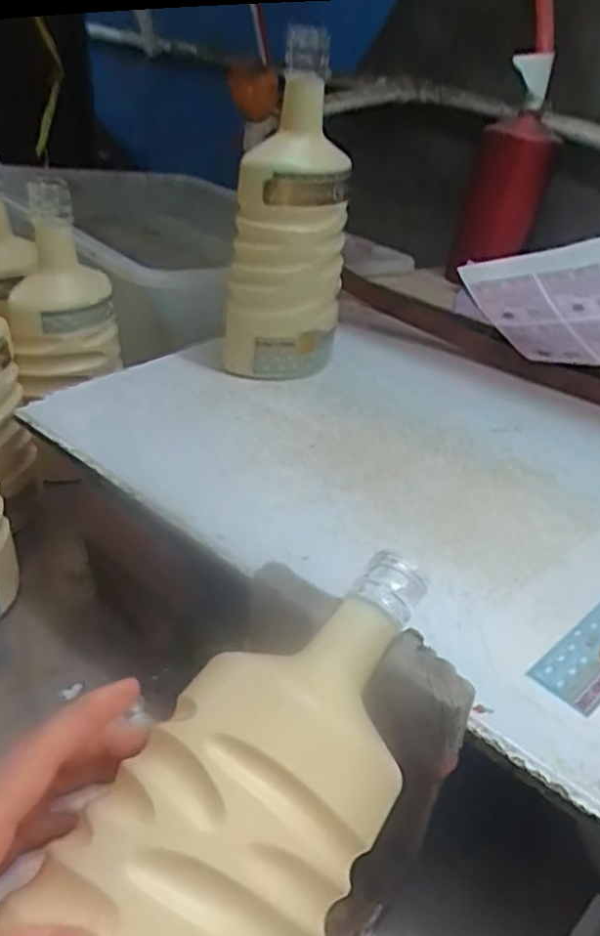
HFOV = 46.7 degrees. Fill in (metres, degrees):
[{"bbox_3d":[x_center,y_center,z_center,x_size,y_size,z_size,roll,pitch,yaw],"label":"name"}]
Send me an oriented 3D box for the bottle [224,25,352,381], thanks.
[{"bbox_3d":[-0.011,-0.192,0.557,0.093,0.239,0.090,4,36,2],"label":"bottle"}]

